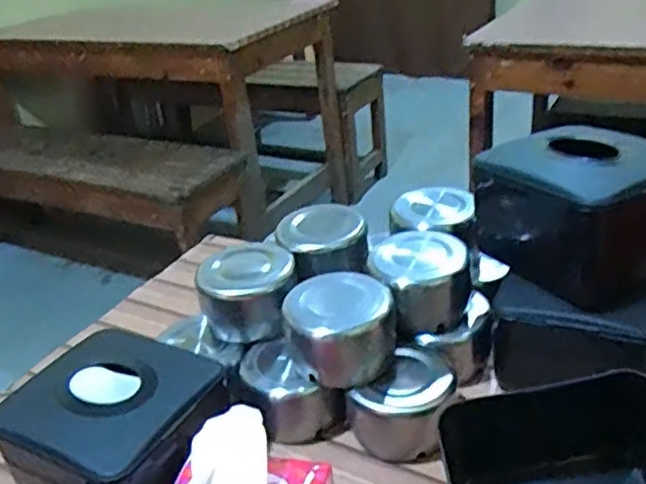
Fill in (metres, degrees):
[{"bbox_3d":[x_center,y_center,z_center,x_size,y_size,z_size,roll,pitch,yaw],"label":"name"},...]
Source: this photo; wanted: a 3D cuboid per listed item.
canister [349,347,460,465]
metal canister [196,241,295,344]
[{"bbox_3d":[0.061,0.119,0.490,0.072,0.056,0.074,-5,29,3],"label":"canister"},{"bbox_3d":[-0.062,0.042,0.545,0.078,0.060,0.065,-9,30,-4],"label":"metal canister"}]

